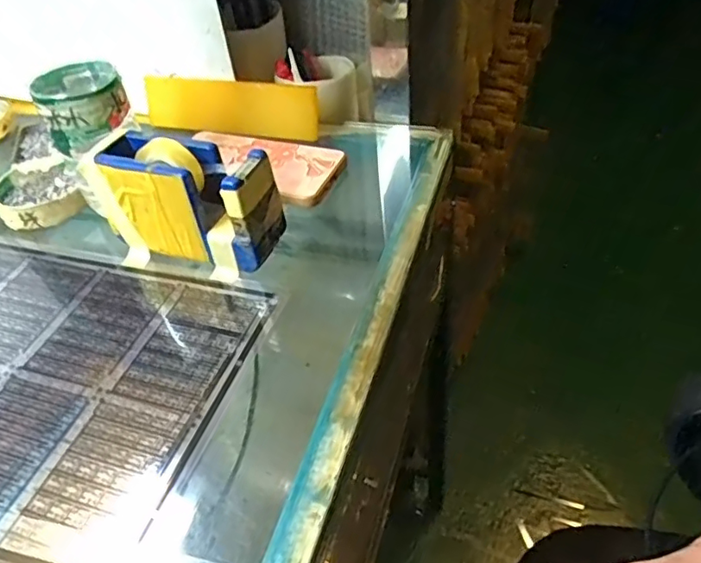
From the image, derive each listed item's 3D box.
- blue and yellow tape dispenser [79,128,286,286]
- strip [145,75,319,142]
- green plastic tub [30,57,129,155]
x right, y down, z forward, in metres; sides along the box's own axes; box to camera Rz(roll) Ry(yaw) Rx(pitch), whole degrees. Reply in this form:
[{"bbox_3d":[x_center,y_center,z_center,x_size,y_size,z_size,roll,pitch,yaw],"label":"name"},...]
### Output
[{"bbox_3d":[-0.121,-0.056,0.421,0.134,0.082,0.056,13,48,20],"label":"blue and yellow tape dispenser"},{"bbox_3d":[-0.121,-0.174,0.573,0.187,0.051,0.010,9,35,15],"label":"strip"},{"bbox_3d":[-0.207,-0.139,0.449,0.063,0.042,0.071,-22,46,-14],"label":"green plastic tub"}]

